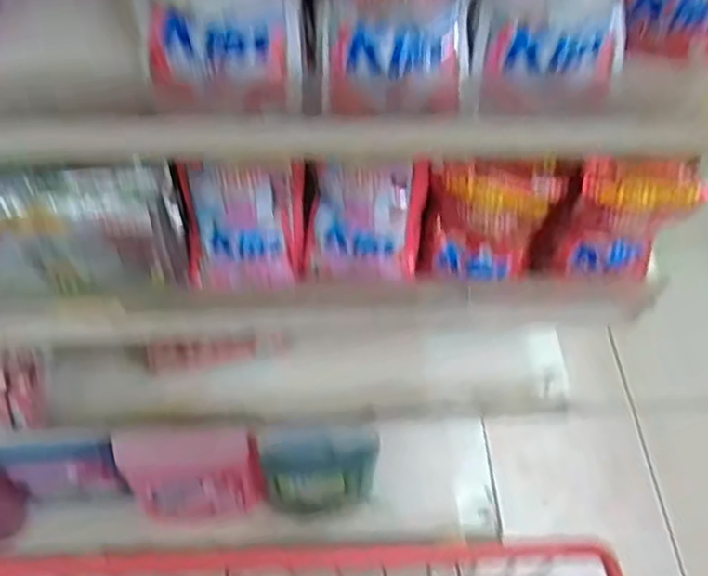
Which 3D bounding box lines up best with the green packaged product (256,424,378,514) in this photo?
[{"bbox_3d":[-0.051,0.266,1.037,0.161,0.244,0.048,-1,56,-5],"label":"green packaged product"}]

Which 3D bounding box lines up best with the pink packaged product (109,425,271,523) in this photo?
[{"bbox_3d":[-0.226,0.265,1.019,0.187,0.205,0.061,-3,57,-7],"label":"pink packaged product"}]

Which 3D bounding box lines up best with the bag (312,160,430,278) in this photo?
[{"bbox_3d":[0.010,-0.052,0.551,0.084,0.101,0.038,11,56,3],"label":"bag"}]

